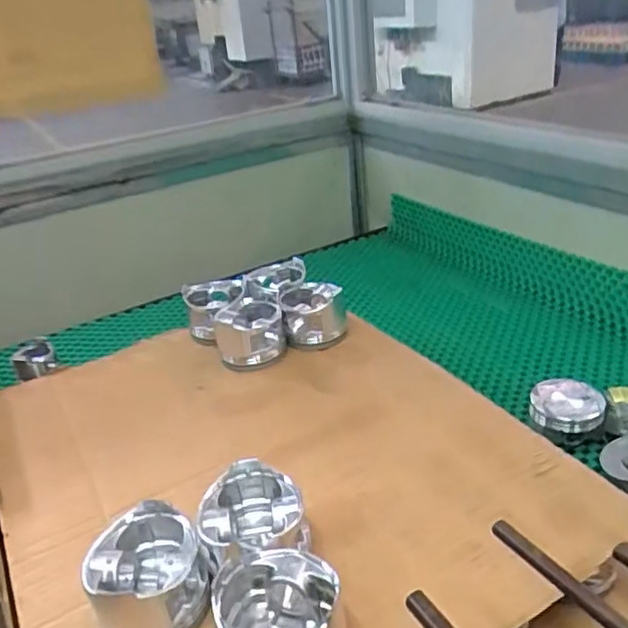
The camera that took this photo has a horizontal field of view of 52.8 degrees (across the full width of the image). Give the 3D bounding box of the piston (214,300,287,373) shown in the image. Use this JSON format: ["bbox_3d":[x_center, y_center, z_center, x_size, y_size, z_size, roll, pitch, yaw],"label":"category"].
[{"bbox_3d":[-0.076,0.023,0.763,0.078,0.052,0.080,-11,28,-8],"label":"piston"}]

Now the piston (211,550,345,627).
[{"bbox_3d":[-0.022,0.210,0.426,0.081,0.056,0.078,-5,28,3],"label":"piston"}]

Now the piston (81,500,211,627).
[{"bbox_3d":[-0.120,0.193,0.465,0.081,0.059,0.084,-18,30,-20],"label":"piston"}]

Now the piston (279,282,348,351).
[{"bbox_3d":[0.002,0.001,0.793,0.077,0.054,0.079,-8,28,-2],"label":"piston"}]

